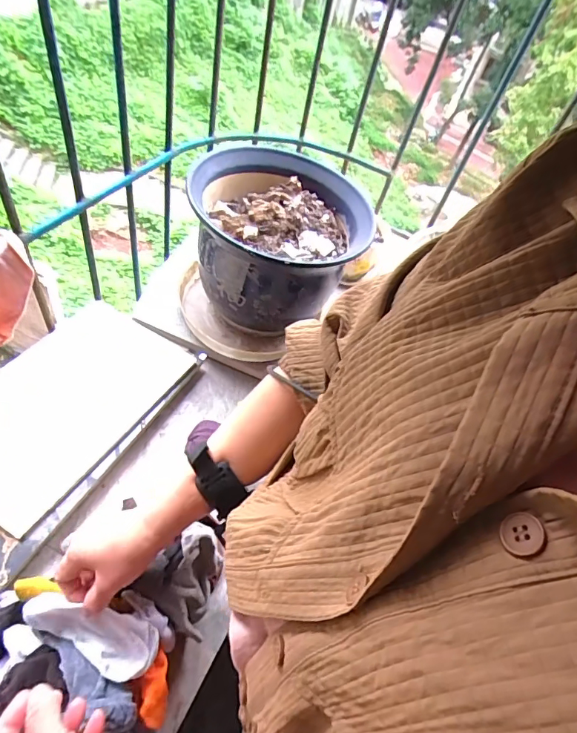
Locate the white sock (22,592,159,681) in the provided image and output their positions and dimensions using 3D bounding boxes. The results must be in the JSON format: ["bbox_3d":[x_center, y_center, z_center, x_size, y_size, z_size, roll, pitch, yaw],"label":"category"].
[{"bbox_3d":[-0.196,0.263,0.436,0.133,0.033,0.050,23,53,-2],"label":"white sock"}]

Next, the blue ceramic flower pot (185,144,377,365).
[{"bbox_3d":[-0.037,-0.185,0.739,0.272,0.227,0.277,-8,54,-12],"label":"blue ceramic flower pot"}]

